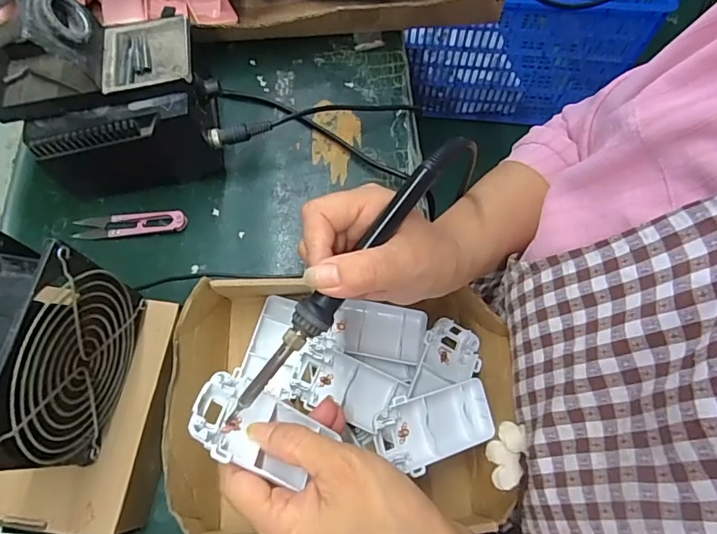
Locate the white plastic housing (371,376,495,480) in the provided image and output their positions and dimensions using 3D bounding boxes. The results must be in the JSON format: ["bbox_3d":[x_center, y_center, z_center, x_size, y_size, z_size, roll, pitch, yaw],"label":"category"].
[{"bbox_3d":[0.057,0.112,0.345,0.089,0.014,0.048,-9,71,-20],"label":"white plastic housing"}]

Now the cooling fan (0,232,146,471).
[{"bbox_3d":[-0.188,0.056,0.294,0.046,0.113,0.119,10,68,4],"label":"cooling fan"}]

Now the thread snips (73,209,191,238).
[{"bbox_3d":[-0.214,-0.042,0.454,0.103,0.011,0.024,-5,67,-2],"label":"thread snips"}]

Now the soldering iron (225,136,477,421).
[{"bbox_3d":[0.000,0.005,0.280,0.027,0.020,0.207,39,87,15],"label":"soldering iron"}]

